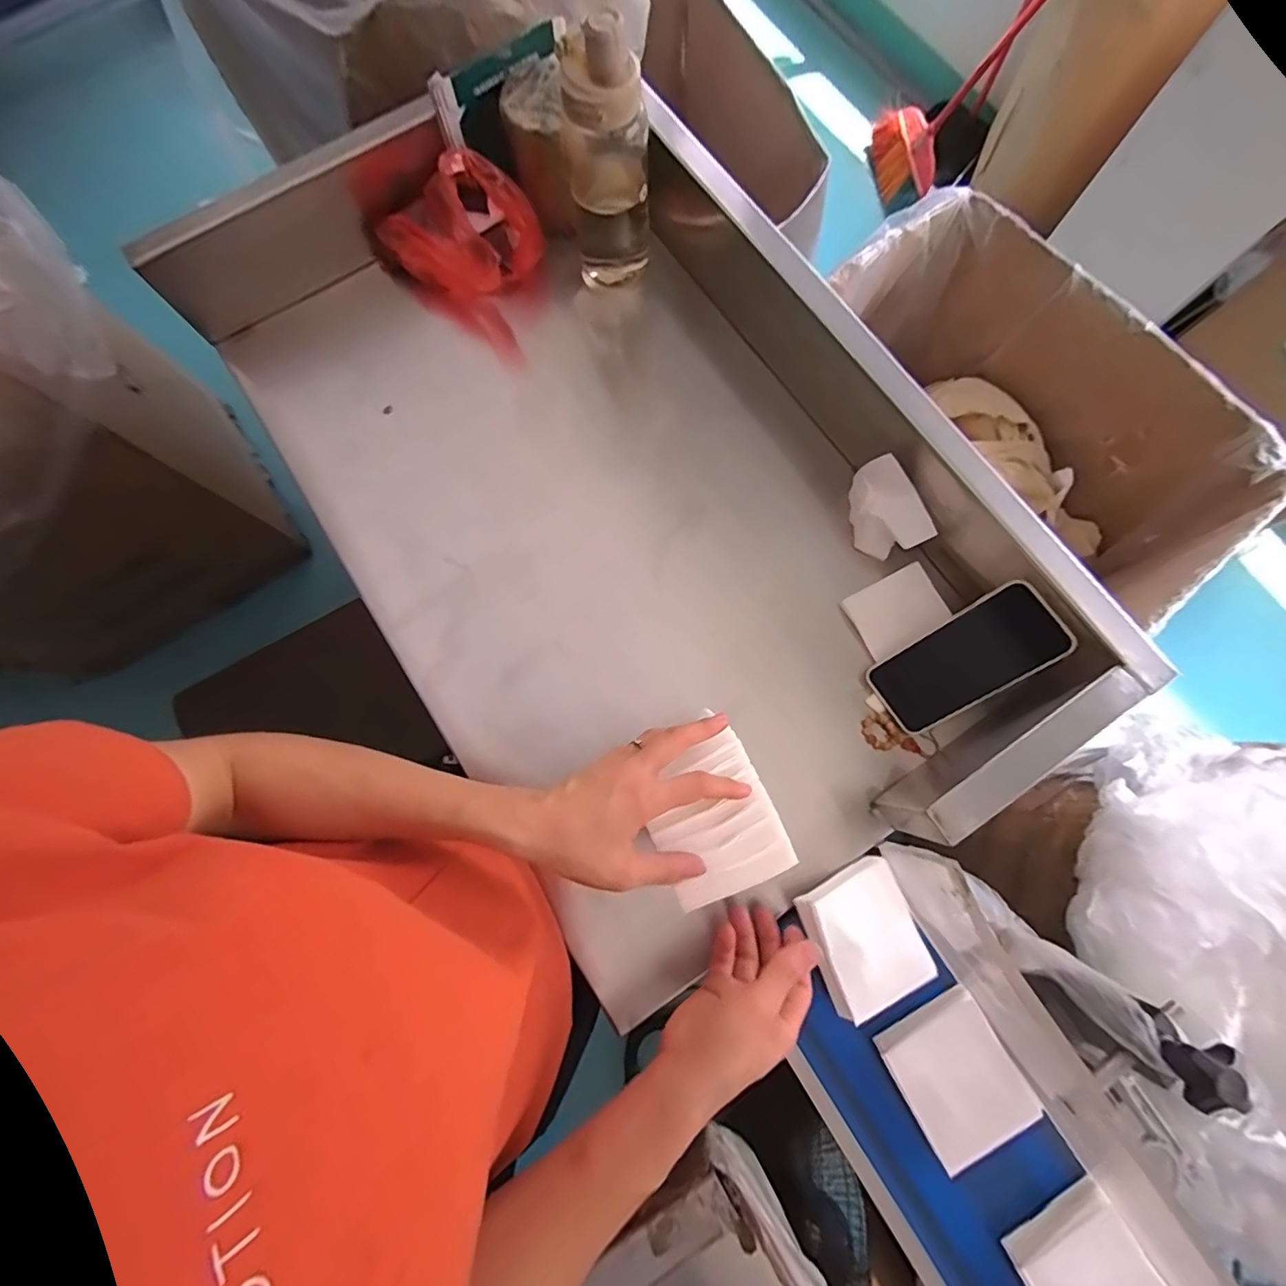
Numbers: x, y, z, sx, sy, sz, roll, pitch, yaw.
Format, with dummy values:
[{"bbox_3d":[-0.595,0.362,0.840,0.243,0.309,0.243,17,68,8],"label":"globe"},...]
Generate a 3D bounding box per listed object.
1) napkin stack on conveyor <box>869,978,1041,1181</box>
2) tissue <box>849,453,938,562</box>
[{"bbox_3d":[0.251,0.348,0.433,0.088,0.018,0.100,-28,79,-5],"label":"napkin stack on conveyor"},{"bbox_3d":[0.230,-0.123,0.514,0.042,0.075,0.085,-36,80,-7],"label":"tissue"}]

